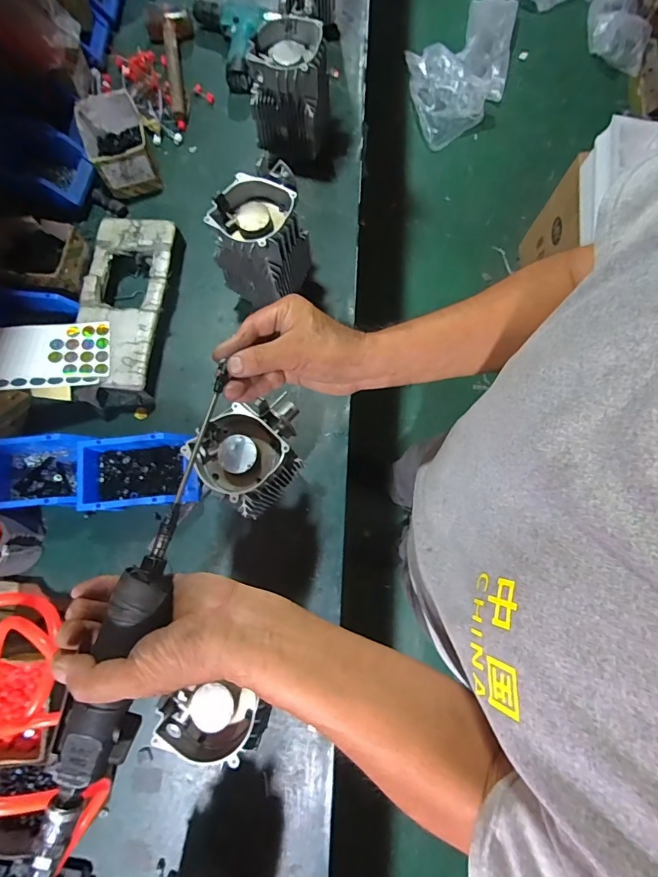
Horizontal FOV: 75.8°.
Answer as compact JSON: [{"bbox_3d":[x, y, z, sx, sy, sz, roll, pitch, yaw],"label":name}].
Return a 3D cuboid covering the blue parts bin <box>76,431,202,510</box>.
[{"bbox_3d":[-0.319,0.058,0.714,0.184,0.077,0.116,-6,78,0],"label":"blue parts bin"}]

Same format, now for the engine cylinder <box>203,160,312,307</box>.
[{"bbox_3d":[-0.109,-0.322,0.733,0.124,0.213,0.137,22,79,6],"label":"engine cylinder"}]

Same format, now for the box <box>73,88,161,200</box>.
[{"bbox_3d":[-0.420,-0.582,0.849,0.114,0.100,0.161,-21,78,-3],"label":"box"}]

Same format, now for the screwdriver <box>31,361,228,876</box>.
[{"bbox_3d":[-0.143,0.116,0.331,0.050,0.034,0.375,13,73,4],"label":"screwdriver"}]

